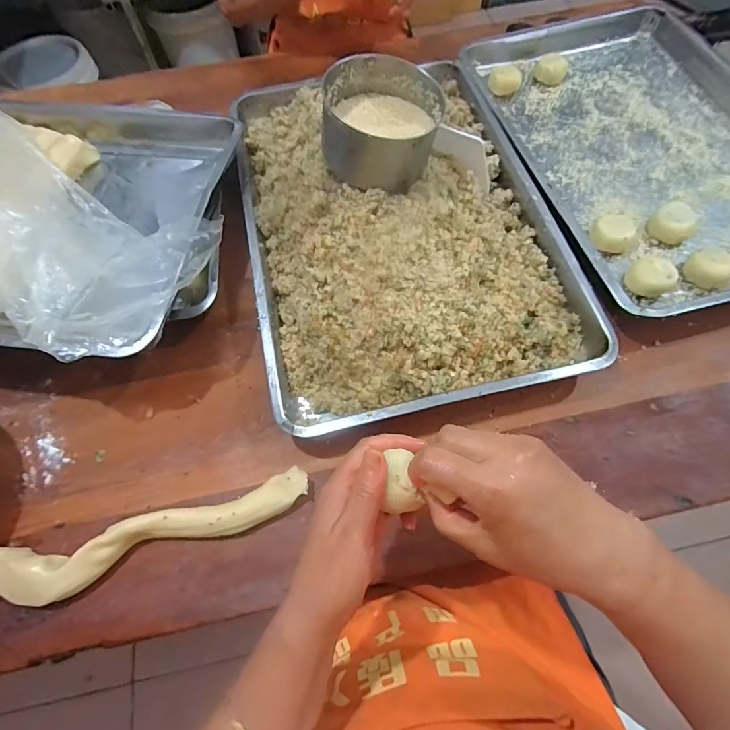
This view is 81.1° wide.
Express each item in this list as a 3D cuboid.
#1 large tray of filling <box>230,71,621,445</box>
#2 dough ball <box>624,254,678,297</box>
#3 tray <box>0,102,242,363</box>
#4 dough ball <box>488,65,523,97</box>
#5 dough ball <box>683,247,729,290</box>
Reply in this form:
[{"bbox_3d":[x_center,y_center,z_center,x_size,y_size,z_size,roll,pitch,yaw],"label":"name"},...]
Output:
[{"bbox_3d":[0.039,-0.211,0.573,0.383,0.101,0.564,-12,65,-3],"label":"large tray of filling"},{"bbox_3d":[0.360,-0.110,0.540,0.042,0.038,0.052,-41,70,-15],"label":"dough ball"},{"bbox_3d":[-0.471,-0.209,0.560,0.594,0.083,0.418,5,64,4],"label":"tray"},{"bbox_3d":[0.240,-0.486,0.731,0.053,0.030,0.043,14,67,9],"label":"dough ball"},{"bbox_3d":[0.441,-0.123,0.545,0.045,0.035,0.054,-36,69,-13],"label":"dough ball"}]

